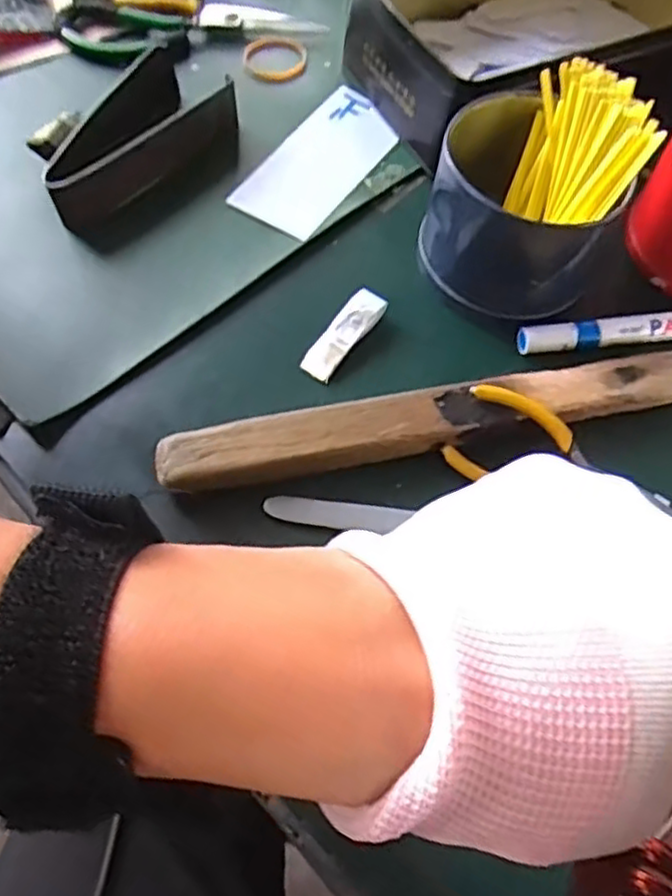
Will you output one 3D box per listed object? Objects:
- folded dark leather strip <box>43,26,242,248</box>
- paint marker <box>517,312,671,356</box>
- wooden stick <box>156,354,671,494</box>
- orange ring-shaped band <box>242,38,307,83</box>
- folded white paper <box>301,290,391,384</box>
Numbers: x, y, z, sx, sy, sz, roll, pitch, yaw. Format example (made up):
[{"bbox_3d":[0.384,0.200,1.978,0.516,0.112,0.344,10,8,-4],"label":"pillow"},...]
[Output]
[{"bbox_3d":[-0.113,-0.188,0.443,0.077,0.027,0.148,26,65,11],"label":"folded dark leather strip"},{"bbox_3d":[0.170,-0.064,0.398,0.142,0.016,0.015,-7,63,-5],"label":"paint marker"},{"bbox_3d":[0.052,-0.015,0.364,0.273,0.023,0.037,-11,63,-7],"label":"wooden stick"},{"bbox_3d":[-0.042,-0.270,0.504,0.044,0.005,0.040,1,72,-4],"label":"orange ring-shaped band"},{"bbox_3d":[0.005,-0.063,0.395,0.019,0.012,0.058,35,67,15],"label":"folded white paper"}]

